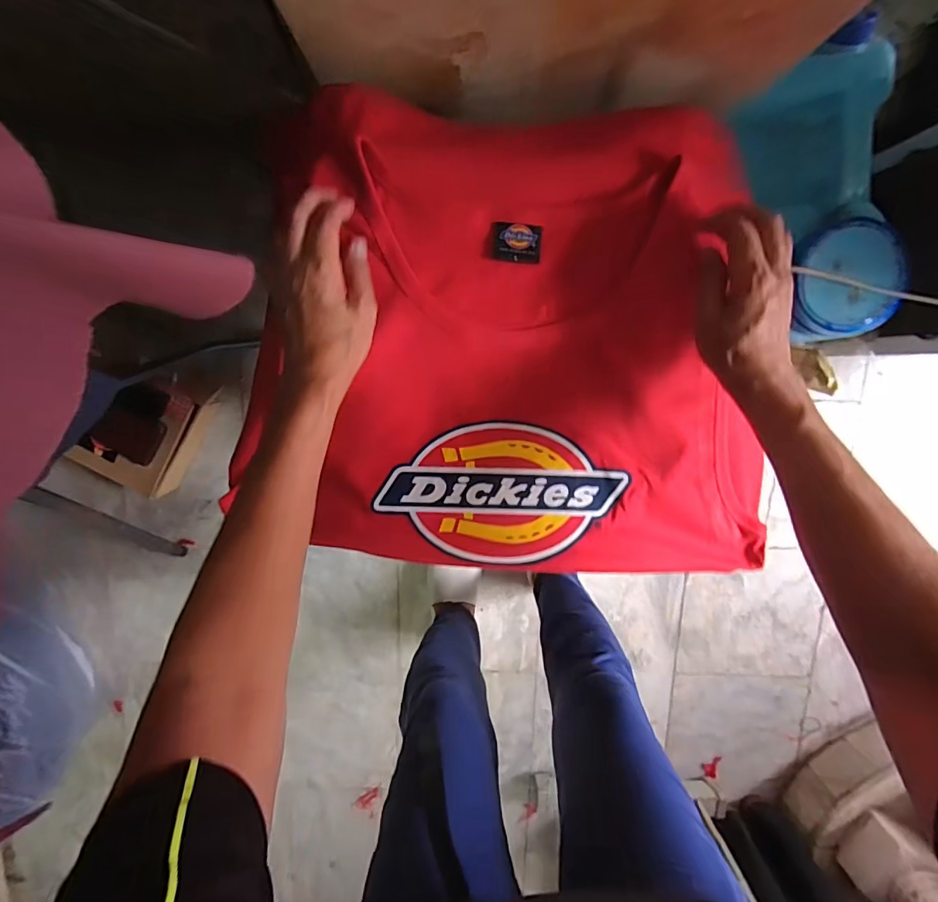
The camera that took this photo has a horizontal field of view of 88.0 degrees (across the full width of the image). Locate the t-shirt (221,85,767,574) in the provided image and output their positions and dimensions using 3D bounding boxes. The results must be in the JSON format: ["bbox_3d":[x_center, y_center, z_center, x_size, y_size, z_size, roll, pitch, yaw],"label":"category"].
[{"bbox_3d":[0.046,-0.087,0.436,0.473,0.047,0.387,5,100,-1],"label":"t-shirt"}]

